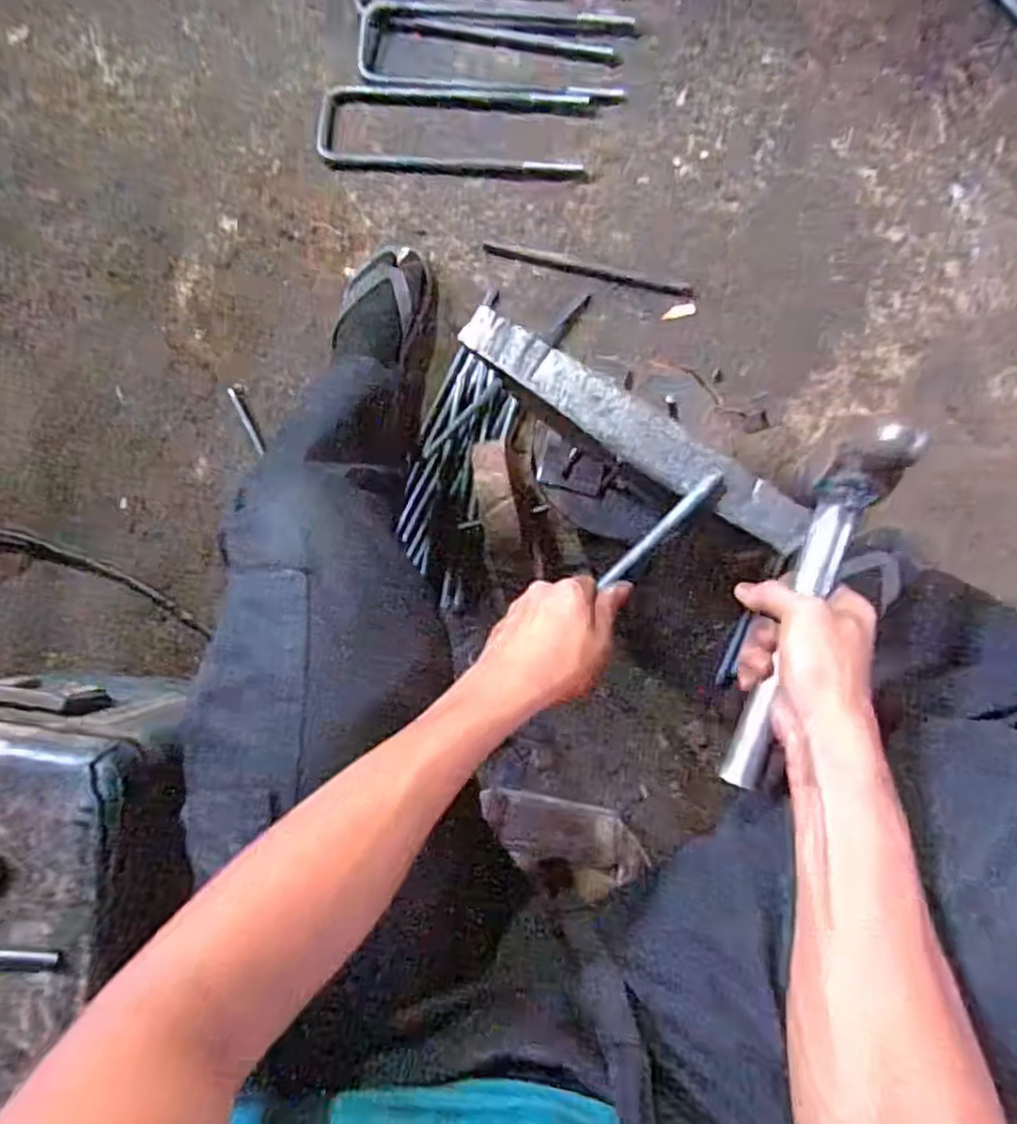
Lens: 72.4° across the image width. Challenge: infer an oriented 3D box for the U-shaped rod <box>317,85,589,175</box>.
[{"bbox_3d":[-0.079,-0.593,0.949,0.362,0.009,0.117,4,86,4],"label":"U-shaped rod"}]

